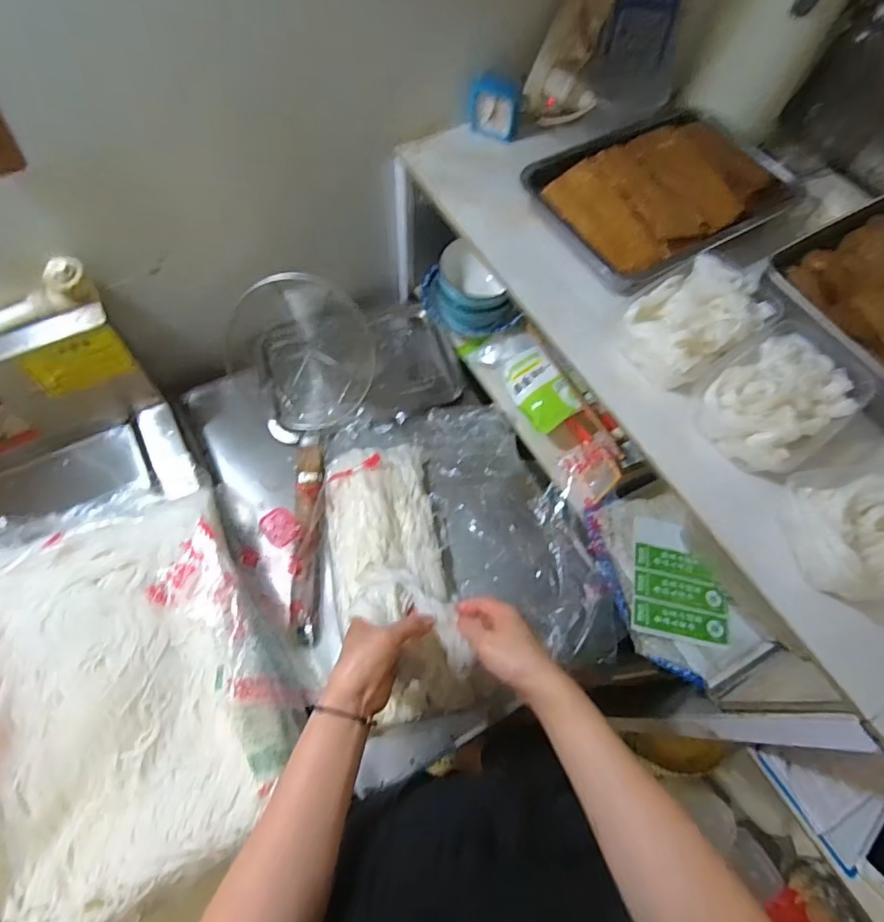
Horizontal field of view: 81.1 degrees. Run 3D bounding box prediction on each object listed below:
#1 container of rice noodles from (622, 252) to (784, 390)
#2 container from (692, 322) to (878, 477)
[{"bbox_3d":[0.262,-0.147,0.542,0.157,0.047,0.111,-31,70,-16],"label":"container of rice noodles"},{"bbox_3d":[0.332,-0.065,0.508,0.158,0.051,0.118,-33,70,-17],"label":"container"}]

